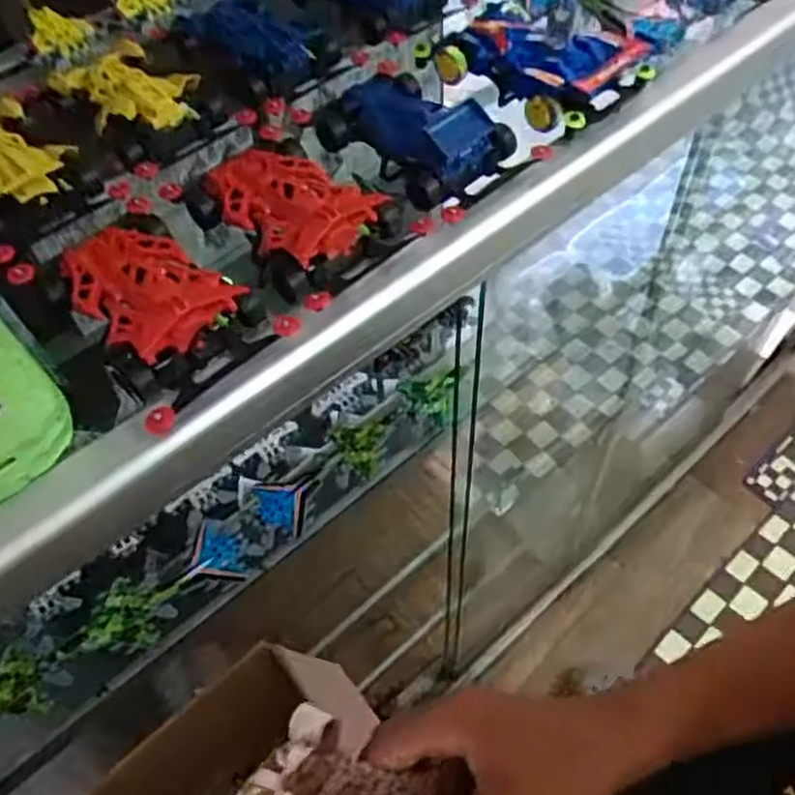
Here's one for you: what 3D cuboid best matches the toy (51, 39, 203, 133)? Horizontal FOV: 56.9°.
[{"bbox_3d":[-0.174,-0.204,0.475,0.070,0.019,0.104,-35,59,-19],"label":"toy"}]

